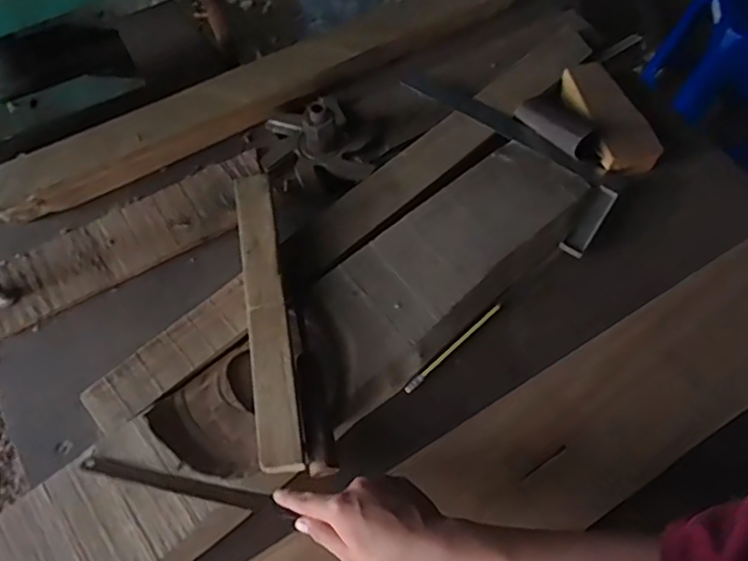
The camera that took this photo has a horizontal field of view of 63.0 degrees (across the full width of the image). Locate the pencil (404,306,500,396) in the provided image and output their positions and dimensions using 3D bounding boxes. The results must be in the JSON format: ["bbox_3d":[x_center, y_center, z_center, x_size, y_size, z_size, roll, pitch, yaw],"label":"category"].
[{"bbox_3d":[0.083,0.069,0.626,0.138,0.010,0.008,-39,73,-18],"label":"pencil"}]

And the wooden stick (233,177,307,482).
[{"bbox_3d":[-0.106,0.027,0.596,0.039,0.009,0.308,-9,66,-6],"label":"wooden stick"}]

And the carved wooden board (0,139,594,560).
[{"bbox_3d":[-0.103,0.115,0.574,0.821,0.026,0.137,-37,72,-17],"label":"carved wooden board"}]

